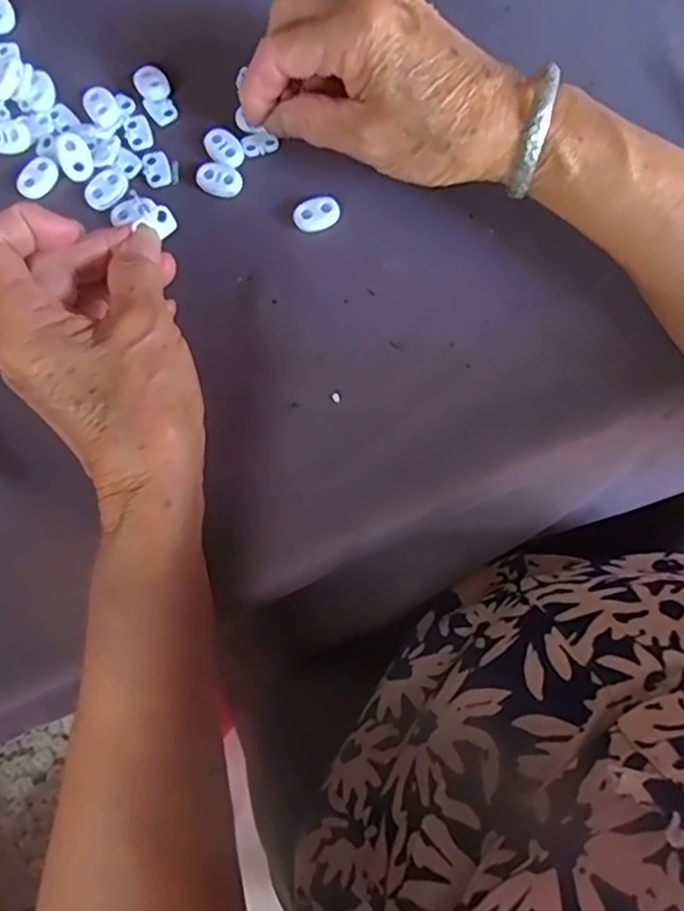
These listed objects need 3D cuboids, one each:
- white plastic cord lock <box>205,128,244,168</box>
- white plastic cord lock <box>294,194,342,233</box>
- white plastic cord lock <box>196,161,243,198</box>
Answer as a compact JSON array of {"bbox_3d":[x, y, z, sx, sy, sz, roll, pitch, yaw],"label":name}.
[{"bbox_3d":[-0.059,-0.154,0.336,0.015,0.004,0.023,-35,81,-7],"label":"white plastic cord lock"},{"bbox_3d":[-0.012,-0.119,0.329,0.023,0.005,0.016,-29,80,-6],"label":"white plastic cord lock"},{"bbox_3d":[-0.061,-0.137,0.333,0.023,0.004,0.016,14,79,2],"label":"white plastic cord lock"}]

